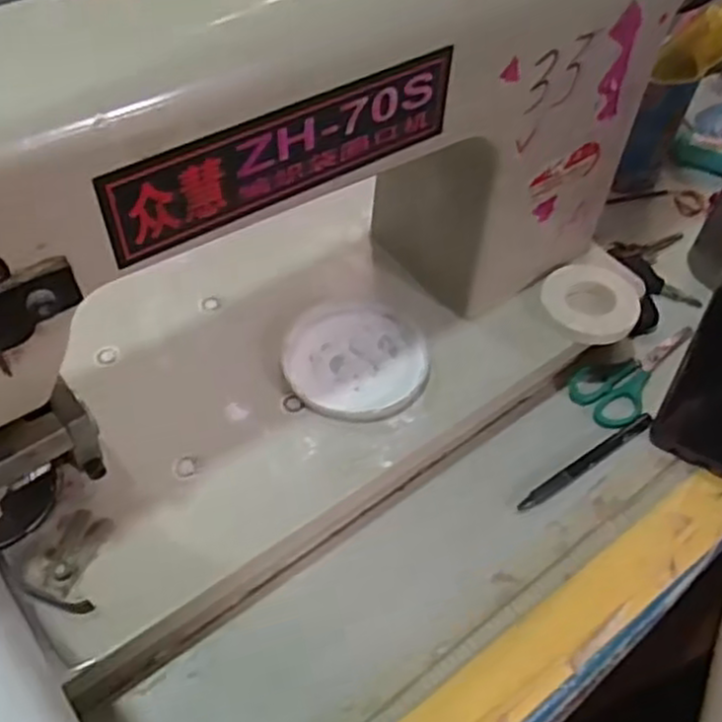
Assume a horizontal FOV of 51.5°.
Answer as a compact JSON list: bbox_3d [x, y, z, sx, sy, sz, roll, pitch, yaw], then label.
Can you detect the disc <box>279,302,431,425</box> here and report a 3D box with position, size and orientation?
[{"bbox_3d":[-0.003,-0.002,0.477,0.088,0.007,0.087,0,52,0],"label":"disc"}]

